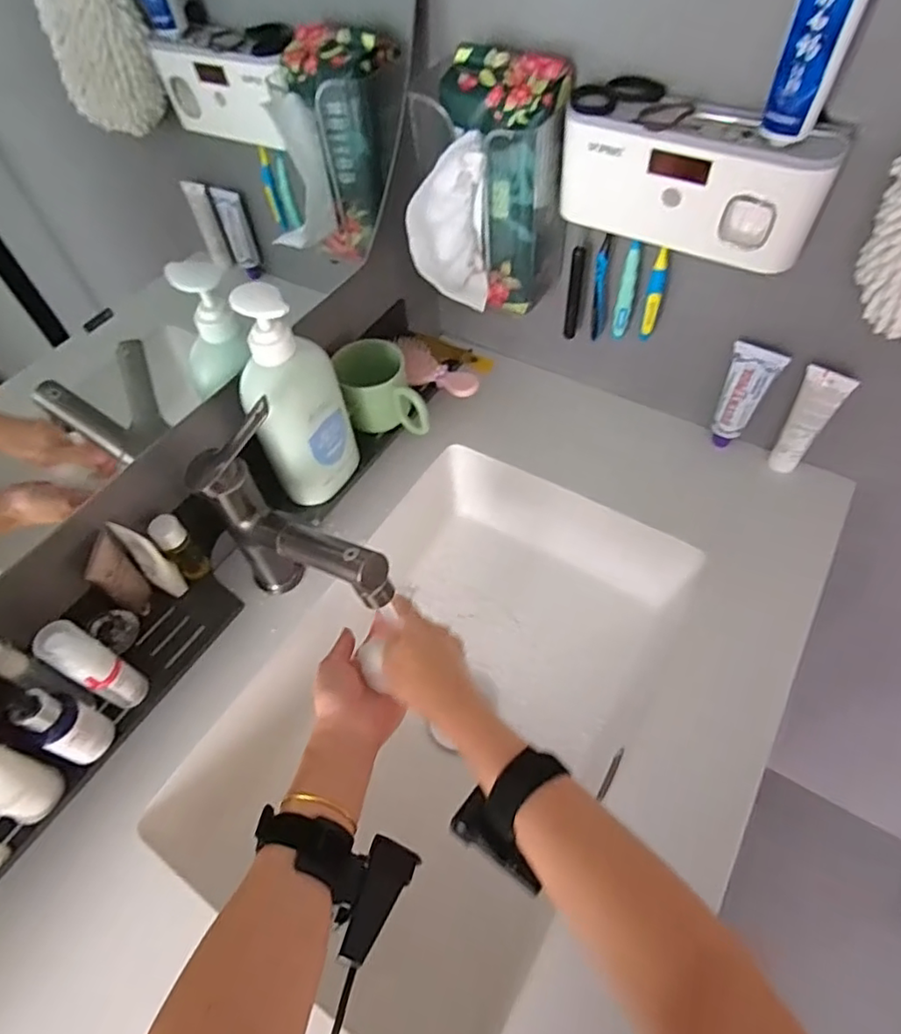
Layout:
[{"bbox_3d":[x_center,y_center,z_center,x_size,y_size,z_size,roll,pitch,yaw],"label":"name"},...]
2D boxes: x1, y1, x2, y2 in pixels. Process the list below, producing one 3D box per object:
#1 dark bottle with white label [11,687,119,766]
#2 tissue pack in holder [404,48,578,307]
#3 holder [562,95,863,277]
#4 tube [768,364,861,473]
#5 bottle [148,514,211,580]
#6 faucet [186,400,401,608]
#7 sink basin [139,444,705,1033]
[{"bbox_3d":[-0.287,0.155,0.442,0.028,0.082,0.037,17,58,14],"label":"dark bottle with white label"},{"bbox_3d":[0.037,-0.296,0.566,0.142,0.200,0.135,4,56,6],"label":"tissue pack in holder"},{"bbox_3d":[0.198,-0.282,0.500,0.210,0.099,0.046,25,60,19],"label":"holder"},{"bbox_3d":[0.367,-0.089,0.630,0.022,0.154,0.043,-37,61,-20],"label":"tube"},{"bbox_3d":[-0.245,0.029,0.541,0.026,0.070,0.028,-1,55,2],"label":"bottle"},{"bbox_3d":[-0.129,0.031,0.517,0.073,0.218,0.188,-39,62,-21],"label":"faucet"},{"bbox_3d":[0.012,0.184,0.624,0.324,0.139,0.515,26,60,19],"label":"sink basin"}]

